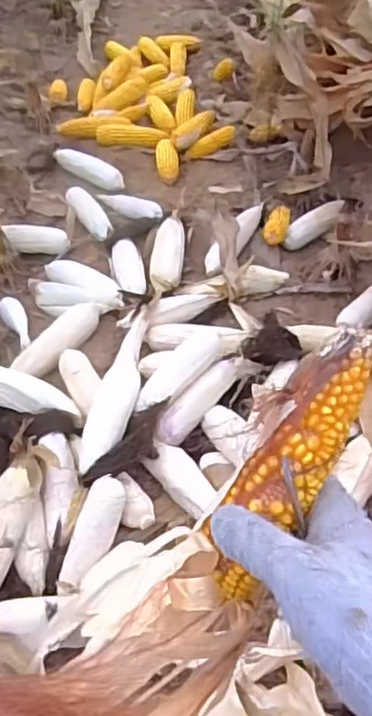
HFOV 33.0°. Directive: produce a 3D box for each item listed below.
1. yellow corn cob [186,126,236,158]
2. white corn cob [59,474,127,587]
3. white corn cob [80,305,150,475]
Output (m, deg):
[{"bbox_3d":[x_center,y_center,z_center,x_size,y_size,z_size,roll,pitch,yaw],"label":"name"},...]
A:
[{"bbox_3d":[0.059,-0.530,1.547,0.135,0.033,0.038,-25,49,10],"label":"yellow corn cob"},{"bbox_3d":[-0.119,0.227,0.840,0.053,0.045,0.133,15,66,15],"label":"white corn cob"},{"bbox_3d":[-0.106,0.045,0.998,0.066,0.054,0.340,4,49,7],"label":"white corn cob"}]

